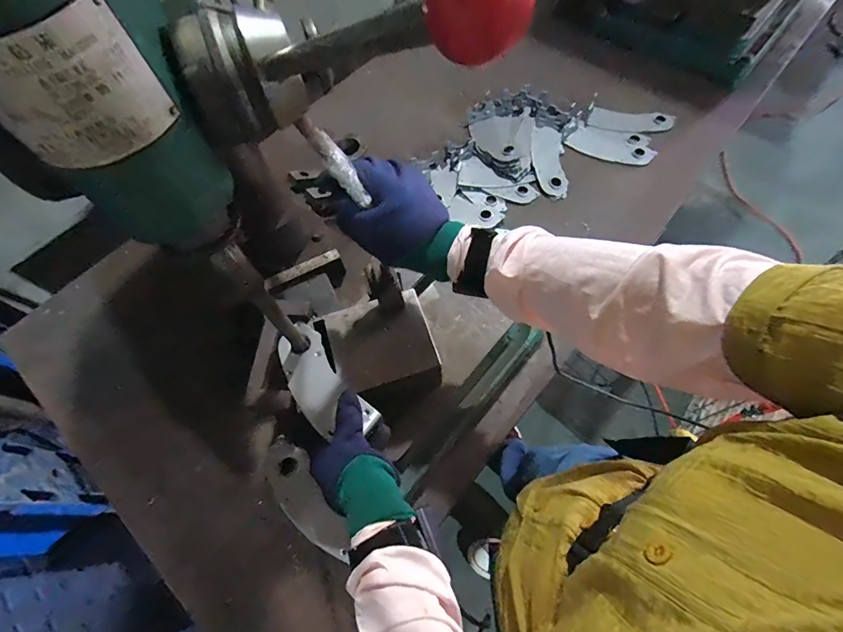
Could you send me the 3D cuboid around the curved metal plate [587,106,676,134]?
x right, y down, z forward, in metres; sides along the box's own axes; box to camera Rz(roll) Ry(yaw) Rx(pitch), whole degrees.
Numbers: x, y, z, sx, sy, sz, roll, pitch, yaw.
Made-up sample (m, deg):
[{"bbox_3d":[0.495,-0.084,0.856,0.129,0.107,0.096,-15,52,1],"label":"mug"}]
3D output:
[{"bbox_3d":[0.450,-0.420,0.878,0.177,0.011,0.058,9,66,7],"label":"curved metal plate"}]

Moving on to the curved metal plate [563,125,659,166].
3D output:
[{"bbox_3d":[0.394,-0.354,0.852,0.170,0.015,0.076,23,68,13],"label":"curved metal plate"}]

